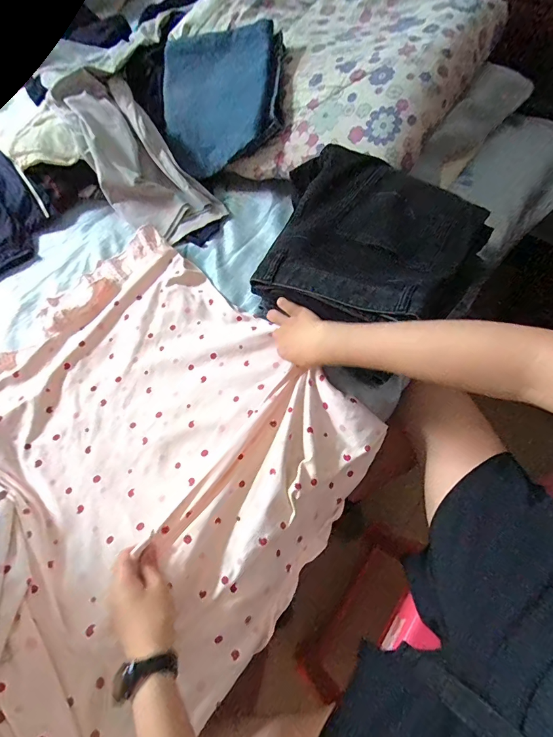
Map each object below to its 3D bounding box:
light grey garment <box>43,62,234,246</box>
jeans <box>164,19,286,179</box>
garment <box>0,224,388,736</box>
[{"bbox_3d":[-0.272,-0.392,0.703,0.153,0.052,0.376,-39,90,-17],"label":"light grey garment"},{"bbox_3d":[-0.097,-0.486,0.675,0.232,0.042,0.239,-3,99,23],"label":"jeans"},{"bbox_3d":[-0.198,0.097,0.509,0.558,0.097,0.498,40,71,19],"label":"garment"}]

